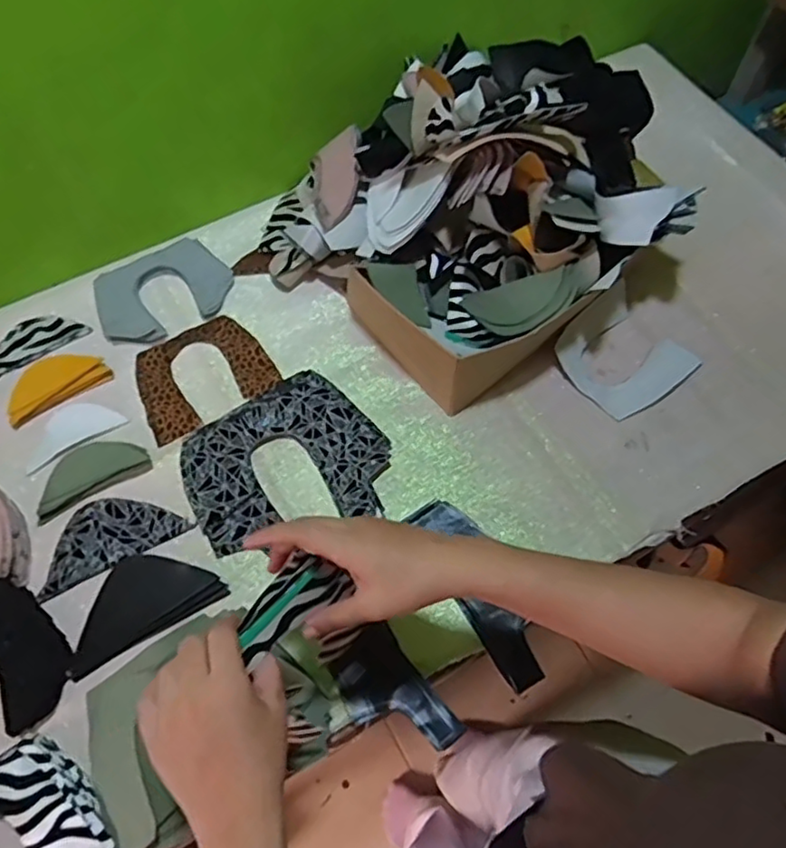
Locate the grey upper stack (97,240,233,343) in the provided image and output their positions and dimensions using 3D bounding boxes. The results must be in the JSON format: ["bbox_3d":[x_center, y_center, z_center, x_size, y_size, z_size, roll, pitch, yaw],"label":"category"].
[{"bbox_3d":[-0.272,-0.159,0.755,0.155,0.009,0.110,-29,66,-14],"label":"grey upper stack"}]

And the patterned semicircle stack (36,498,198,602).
[{"bbox_3d":[-0.280,0.107,0.633,0.142,0.006,0.072,-25,65,-12],"label":"patterned semicircle stack"}]

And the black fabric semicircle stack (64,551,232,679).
[{"bbox_3d":[-0.238,0.164,0.602,0.145,0.021,0.075,-27,65,-13],"label":"black fabric semicircle stack"}]

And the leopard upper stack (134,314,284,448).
[{"bbox_3d":[-0.215,-0.058,0.719,0.145,0.007,0.120,-29,66,-14],"label":"leopard upper stack"}]

